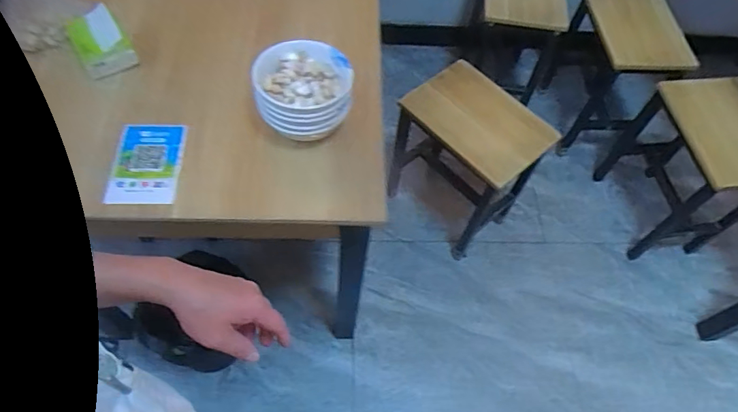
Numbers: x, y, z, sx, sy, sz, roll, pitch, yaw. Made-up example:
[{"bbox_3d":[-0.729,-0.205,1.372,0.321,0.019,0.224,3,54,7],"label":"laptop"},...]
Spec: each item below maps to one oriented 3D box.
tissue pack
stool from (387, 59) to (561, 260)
[{"bbox_3d":[-0.445,-0.273,0.839,0.082,0.021,0.108,-28,94,-1],"label":"tissue pack"},{"bbox_3d":[0.233,-0.120,1.386,0.402,0.446,0.228,40,66,18],"label":"stool"}]

